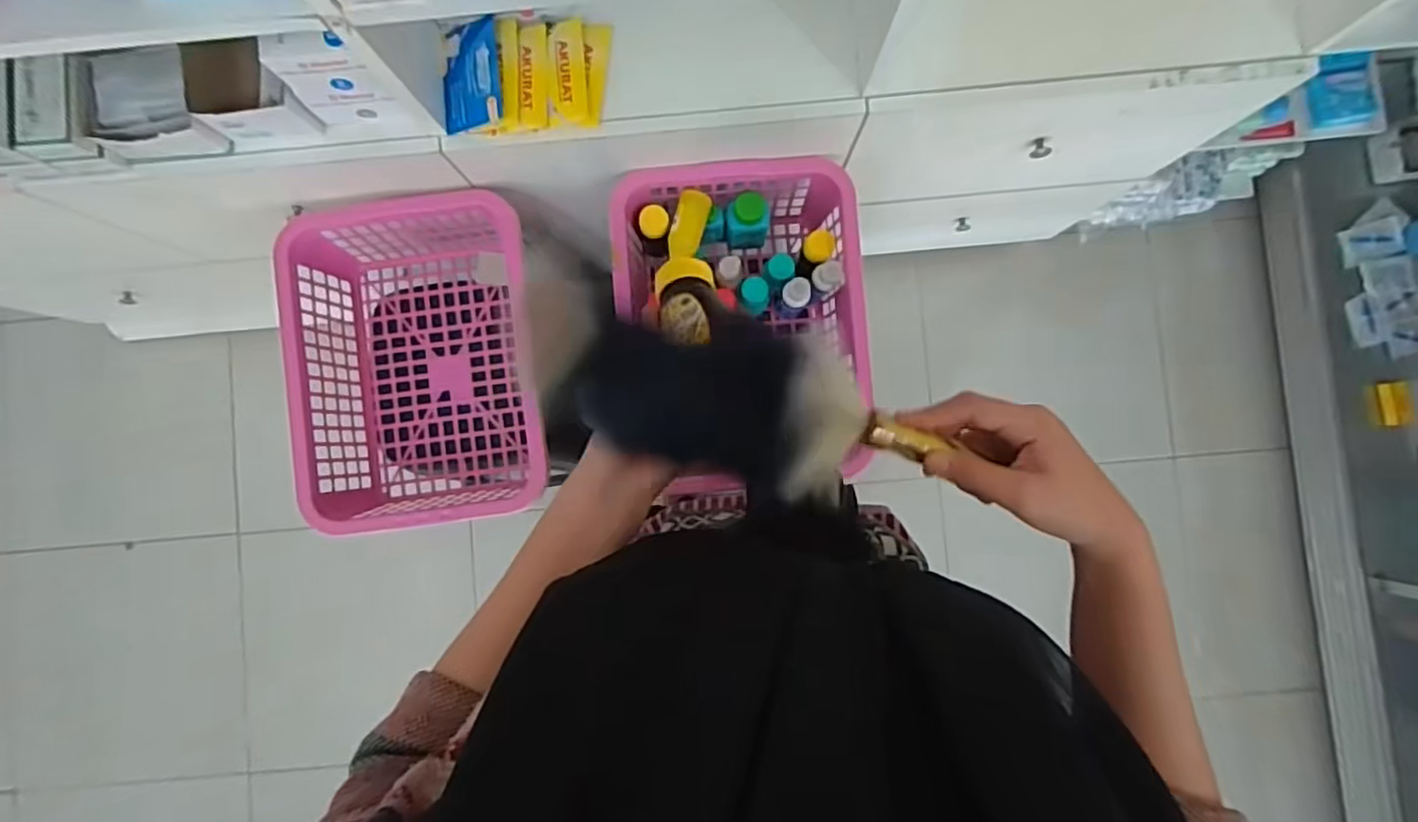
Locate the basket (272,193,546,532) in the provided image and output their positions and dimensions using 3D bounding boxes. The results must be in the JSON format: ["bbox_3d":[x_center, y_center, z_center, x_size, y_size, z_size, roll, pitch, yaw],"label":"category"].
[{"bbox_3d":[-0.387,-0.062,0.909,0.284,0.149,0.410,-5,87,1],"label":"basket"}]

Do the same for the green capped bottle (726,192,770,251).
[{"bbox_3d":[0.052,-0.261,0.932,0.056,0.114,0.046,-3,87,1],"label":"green capped bottle"}]

